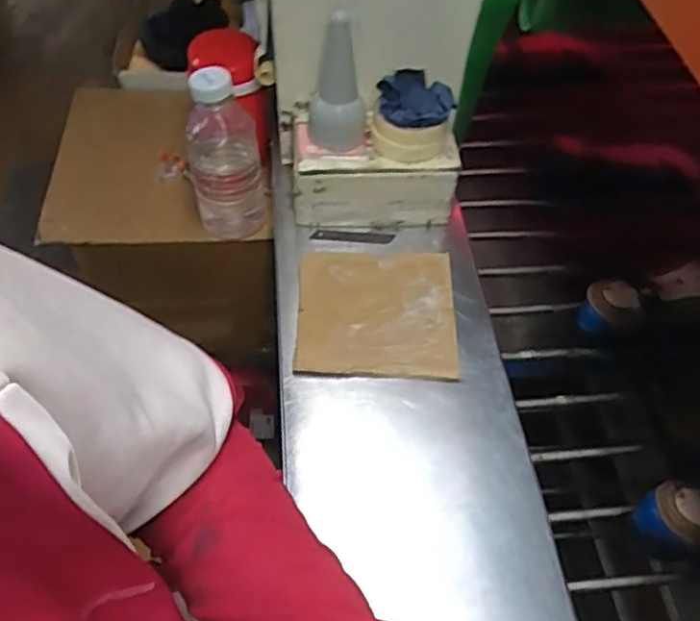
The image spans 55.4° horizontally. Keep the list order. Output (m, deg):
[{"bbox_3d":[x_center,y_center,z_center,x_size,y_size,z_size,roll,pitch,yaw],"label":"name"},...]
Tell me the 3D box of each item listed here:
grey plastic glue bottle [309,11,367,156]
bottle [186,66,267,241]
[{"bbox_3d":[-0.014,-0.251,0.748,0.066,0.145,0.067,1,52,-2],"label":"grey plastic glue bottle"},{"bbox_3d":[-0.159,-0.198,0.856,0.095,0.230,0.073,-11,53,-11],"label":"bottle"}]

